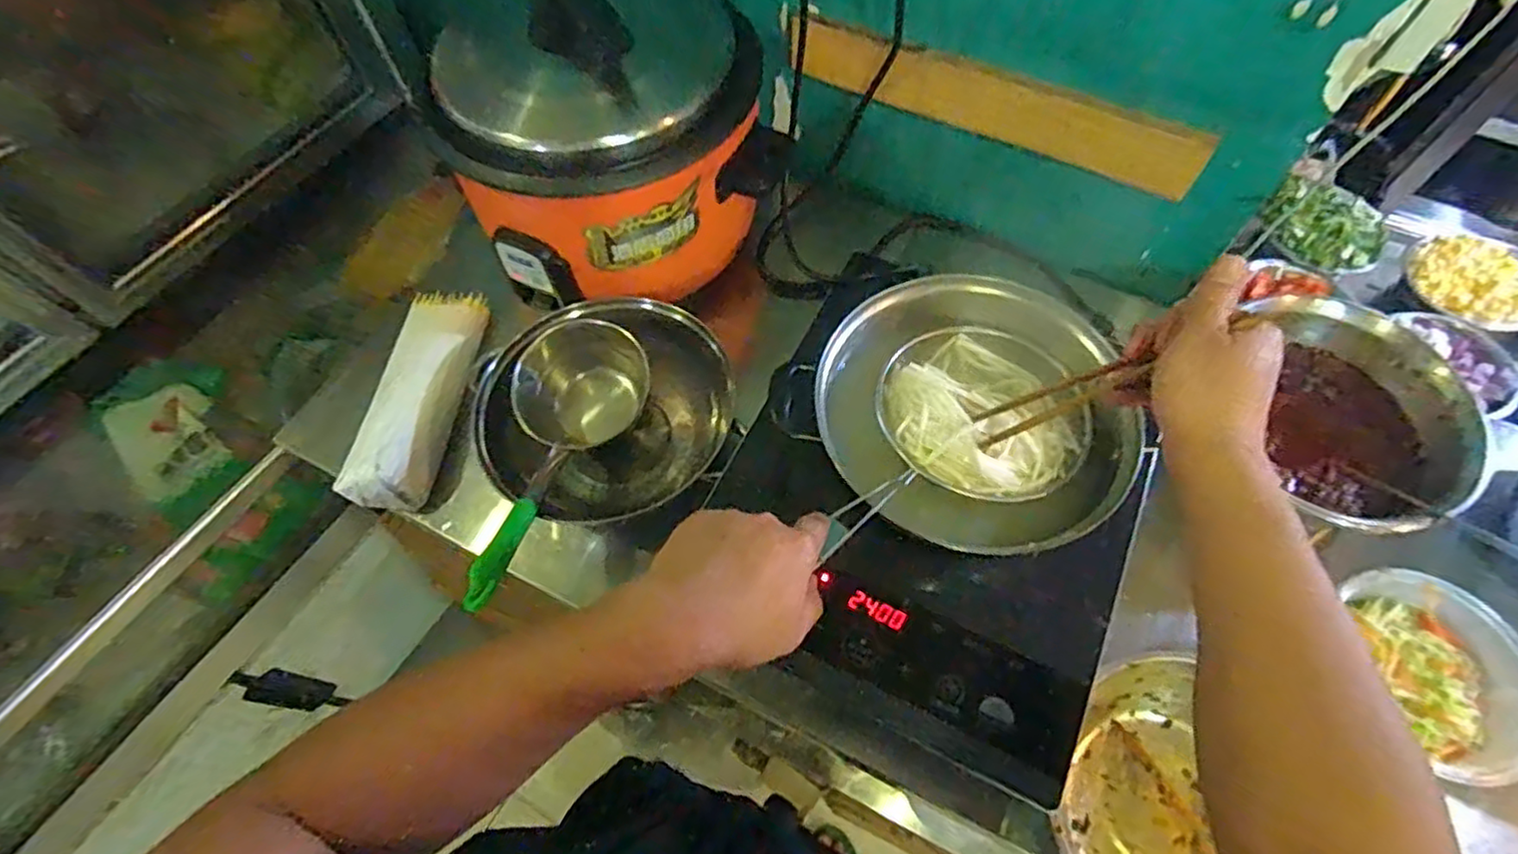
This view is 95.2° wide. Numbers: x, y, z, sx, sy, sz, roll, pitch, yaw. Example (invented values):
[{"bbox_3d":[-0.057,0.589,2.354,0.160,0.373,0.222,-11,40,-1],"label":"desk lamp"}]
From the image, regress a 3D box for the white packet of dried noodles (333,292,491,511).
[{"bbox_3d":[-0.377,-0.040,0.772,0.093,0.051,0.272,2,60,3],"label":"white packet of dried noodles"}]

